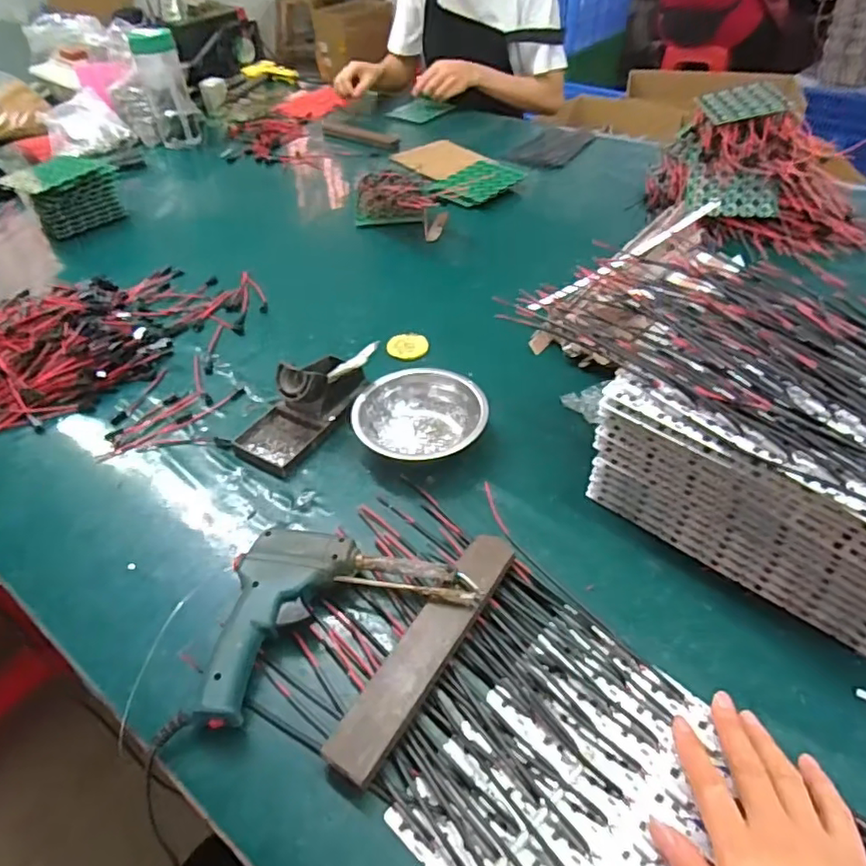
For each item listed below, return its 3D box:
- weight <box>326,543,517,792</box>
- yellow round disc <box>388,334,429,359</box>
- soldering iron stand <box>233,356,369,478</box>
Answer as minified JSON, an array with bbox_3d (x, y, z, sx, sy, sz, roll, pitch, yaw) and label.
[{"bbox_3d":[-0.002,0.152,0.431,0.036,0.023,0.201,24,51,25],"label":"weight"},{"bbox_3d":[-0.029,-0.103,0.711,0.048,0.008,0.041,-14,46,-11],"label":"yellow round disc"},{"bbox_3d":[-0.135,-0.035,0.604,0.070,0.054,0.149,24,51,25],"label":"soldering iron stand"}]

